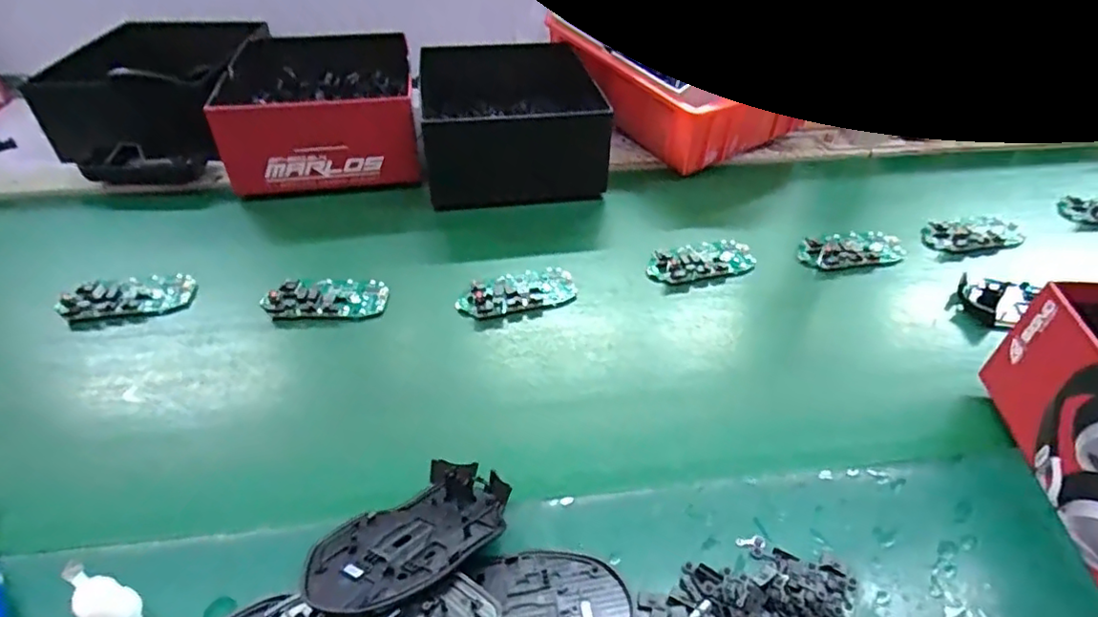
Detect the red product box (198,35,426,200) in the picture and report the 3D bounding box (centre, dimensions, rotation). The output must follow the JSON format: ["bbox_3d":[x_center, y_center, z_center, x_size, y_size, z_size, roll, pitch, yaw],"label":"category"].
[{"bbox_3d":[-0.252,-0.229,0.675,0.187,0.099,0.255,-9,41,-11],"label":"red product box"}]

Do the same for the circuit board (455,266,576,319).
[{"bbox_3d":[-0.026,-0.015,0.498,0.099,0.012,0.045,-16,43,-19],"label":"circuit board"}]

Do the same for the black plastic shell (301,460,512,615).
[{"bbox_3d":[-0.072,0.114,0.314,0.072,0.020,0.113,12,21,43],"label":"black plastic shell"}]

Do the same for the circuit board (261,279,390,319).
[{"bbox_3d":[-0.181,-0.010,0.490,0.092,0.015,0.045,0,40,-1],"label":"circuit board"}]

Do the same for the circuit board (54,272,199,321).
[{"bbox_3d":[-0.344,-0.011,0.488,0.095,0.018,0.043,-13,42,-15],"label":"circuit board"}]

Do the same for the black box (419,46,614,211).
[{"bbox_3d":[-0.057,-0.214,0.667,0.175,0.093,0.248,-9,41,-11],"label":"black box"}]

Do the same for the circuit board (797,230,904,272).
[{"bbox_3d":[0.280,-0.054,0.550,0.097,0.016,0.041,-9,41,-11],"label":"circuit board"}]

